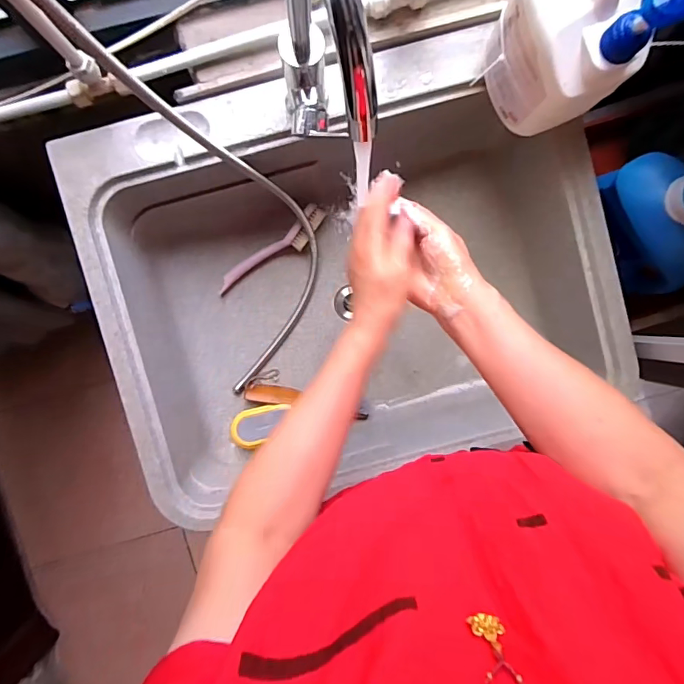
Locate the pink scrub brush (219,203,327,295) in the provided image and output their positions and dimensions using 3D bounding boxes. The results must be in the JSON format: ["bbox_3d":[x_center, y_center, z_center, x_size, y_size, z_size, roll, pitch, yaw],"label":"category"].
[{"bbox_3d":[-0.117,-0.151,0.753,0.217,0.023,0.045,-39,92,1],"label":"pink scrub brush"}]

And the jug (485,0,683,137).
[{"bbox_3d":[0.239,-0.313,0.456,0.125,0.191,0.129,-4,93,0],"label":"jug"}]

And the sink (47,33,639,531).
[{"bbox_3d":[0.008,-0.096,0.691,0.667,0.220,0.514,-15,93,0],"label":"sink"}]

